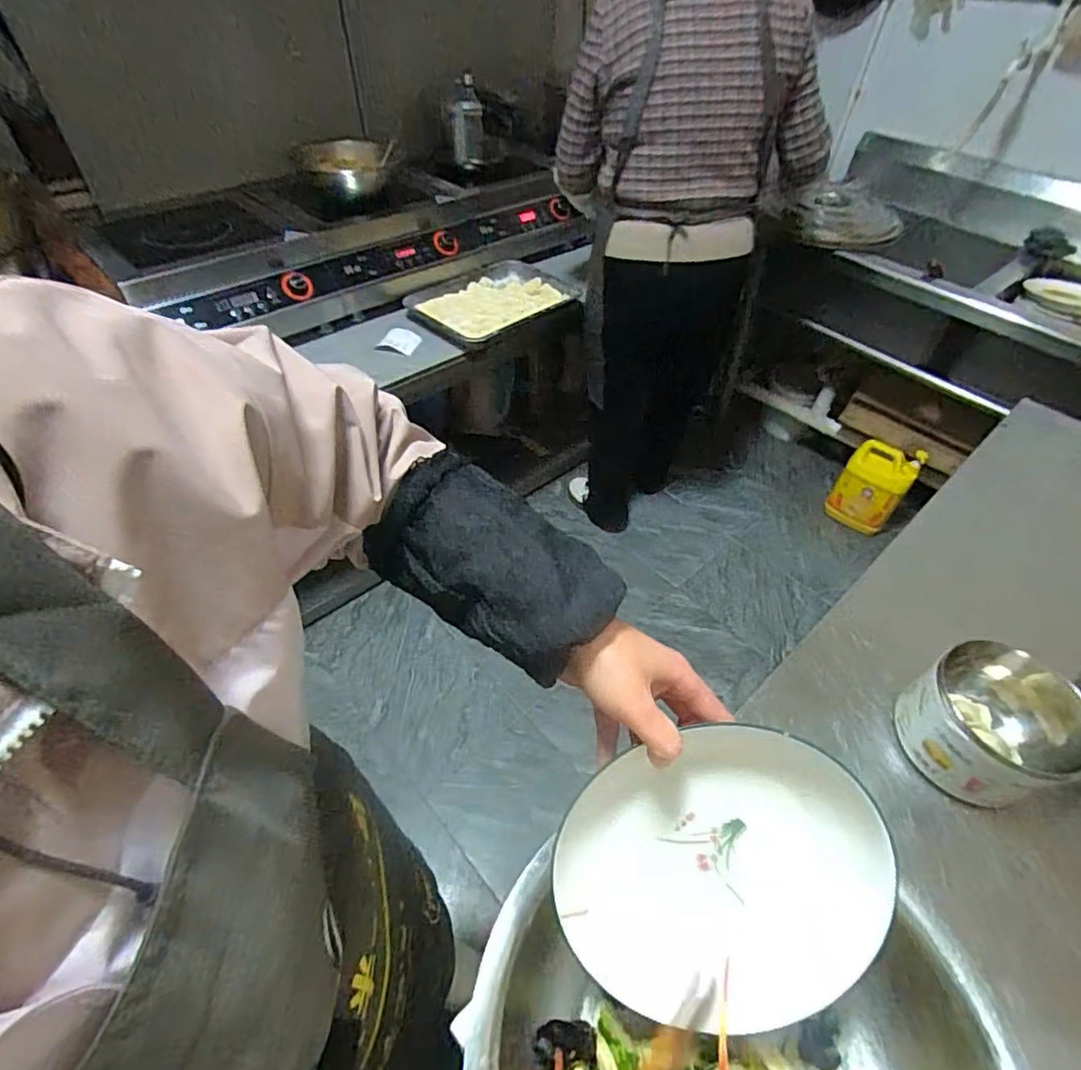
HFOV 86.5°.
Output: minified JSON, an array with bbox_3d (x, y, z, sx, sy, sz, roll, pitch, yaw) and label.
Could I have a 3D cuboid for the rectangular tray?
[{"bbox_3d":[-0.111,-0.593,1.460,0.417,0.046,0.275,-31,56,-27],"label":"rectangular tray"}]

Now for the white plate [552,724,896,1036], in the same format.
[{"bbox_3d":[0.114,0.218,0.361,0.199,0.040,0.184,0,89,5],"label":"white plate"}]

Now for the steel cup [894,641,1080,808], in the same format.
[{"bbox_3d":[0.442,0.194,0.569,0.124,0.112,0.141,-22,53,-21],"label":"steel cup"}]

